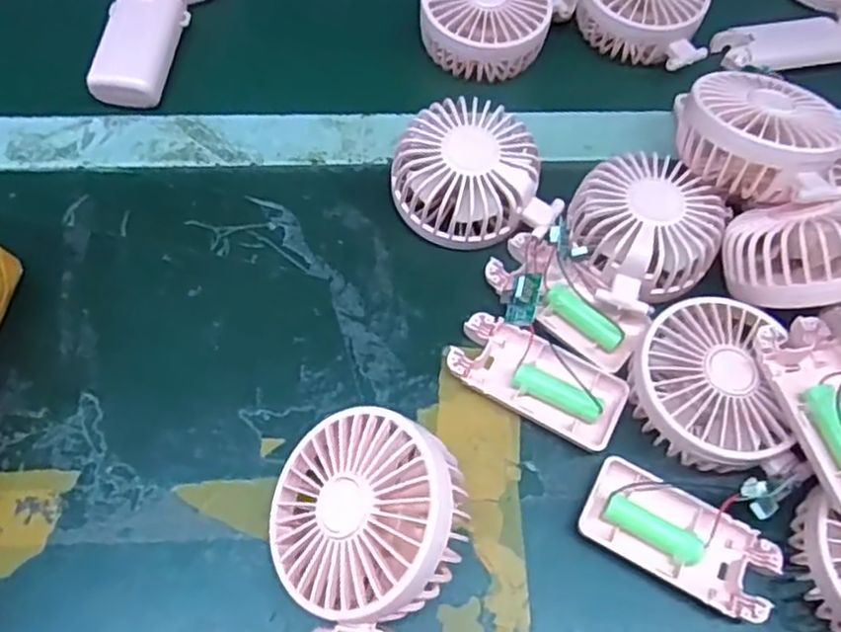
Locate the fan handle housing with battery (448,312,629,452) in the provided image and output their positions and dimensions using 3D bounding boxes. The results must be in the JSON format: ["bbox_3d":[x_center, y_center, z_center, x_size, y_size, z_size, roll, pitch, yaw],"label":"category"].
[{"bbox_3d":[0.063,0.034,0.385,0.094,0.015,0.043,28,64,10],"label":"fan handle housing with battery"}]

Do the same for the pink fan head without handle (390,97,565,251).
[{"bbox_3d":[0.030,-0.082,0.418,0.094,0.048,0.078,-7,64,-7],"label":"pink fan head without handle"}]

